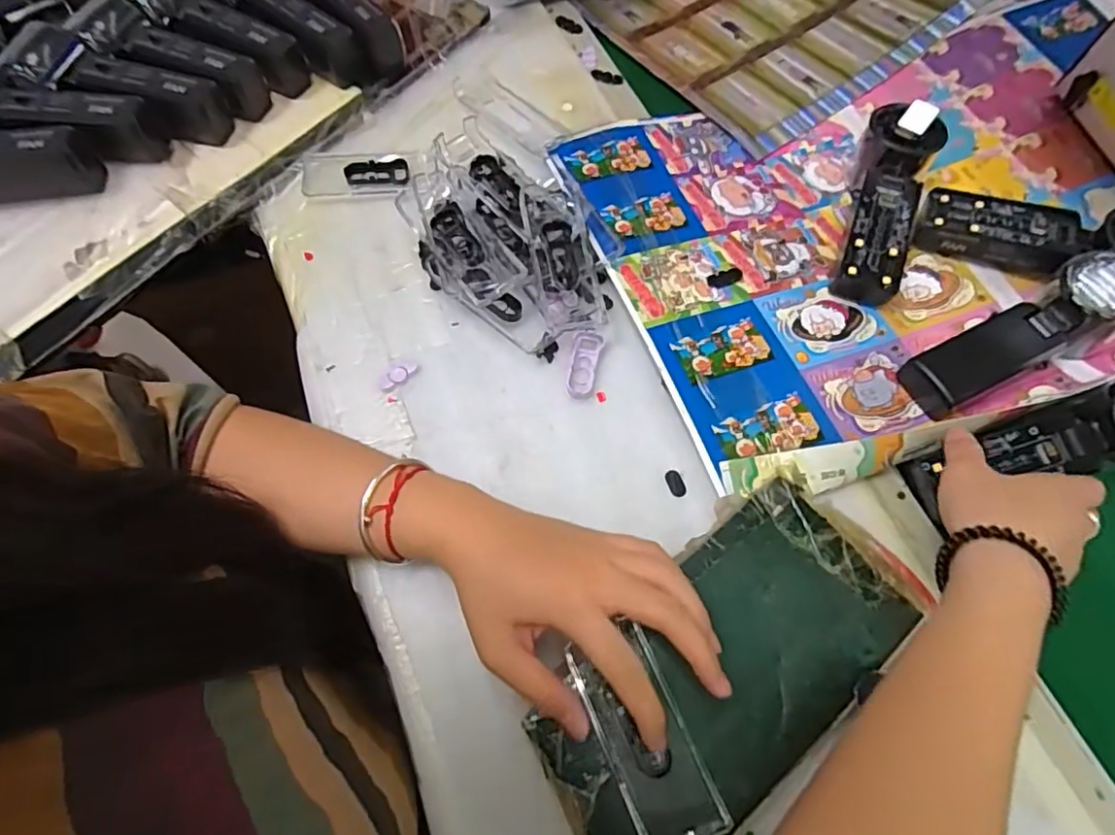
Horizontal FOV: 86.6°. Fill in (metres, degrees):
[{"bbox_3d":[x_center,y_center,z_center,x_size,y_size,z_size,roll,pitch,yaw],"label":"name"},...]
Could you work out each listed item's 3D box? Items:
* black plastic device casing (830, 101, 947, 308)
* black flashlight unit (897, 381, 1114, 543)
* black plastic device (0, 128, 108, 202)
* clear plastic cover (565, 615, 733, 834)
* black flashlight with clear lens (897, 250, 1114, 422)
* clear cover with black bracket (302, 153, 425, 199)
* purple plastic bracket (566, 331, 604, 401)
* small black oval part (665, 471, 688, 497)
[{"bbox_3d":[0.249,-0.164,0.446,0.046,0.026,0.158,19,79,7],"label":"black plastic device casing"},{"bbox_3d":[0.309,0.021,0.377,0.165,0.031,0.054,-17,66,8],"label":"black flashlight unit"},{"bbox_3d":[-0.393,-0.180,0.430,0.105,0.045,0.025,-10,66,-6],"label":"black plastic device"},{"bbox_3d":[0.044,0.161,0.299,0.045,0.017,0.103,-25,69,-12],"label":"clear plastic cover"},{"bbox_3d":[0.317,-0.054,0.408,0.165,0.042,0.052,-27,68,1],"label":"black flashlight with clear lens"},{"bbox_3d":[-0.154,-0.193,0.467,0.092,0.007,0.038,-4,66,-3],"label":"clear cover with black bracket"},{"bbox_3d":[0.018,-0.036,0.409,0.019,0.006,0.050,13,66,4],"label":"purple plastic bracket"},{"bbox_3d":[0.076,0.042,0.381,0.010,0.004,0.018,-14,67,-8],"label":"small black oval part"}]

